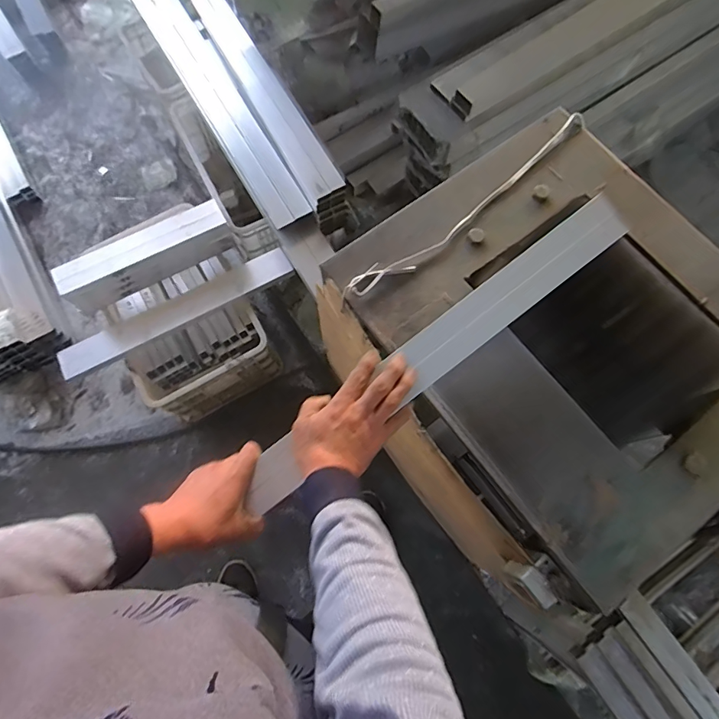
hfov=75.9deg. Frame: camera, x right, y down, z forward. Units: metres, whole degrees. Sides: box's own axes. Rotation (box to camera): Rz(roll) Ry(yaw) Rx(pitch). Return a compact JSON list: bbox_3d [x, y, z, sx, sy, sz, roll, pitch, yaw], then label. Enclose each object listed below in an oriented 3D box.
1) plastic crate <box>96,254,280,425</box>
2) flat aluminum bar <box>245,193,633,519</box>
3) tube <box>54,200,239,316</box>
[{"bbox_3d":[-0.466,-0.057,1.345,0.347,0.246,0.391,-31,75,-8],"label":"plastic crate"},{"bbox_3d":[0.095,-0.010,0.576,0.574,0.009,0.061,-38,89,-2],"label":"flat aluminum bar"},{"bbox_3d":[-0.543,-0.268,1.187,0.427,0.115,0.098,-29,75,-8],"label":"tube"}]

